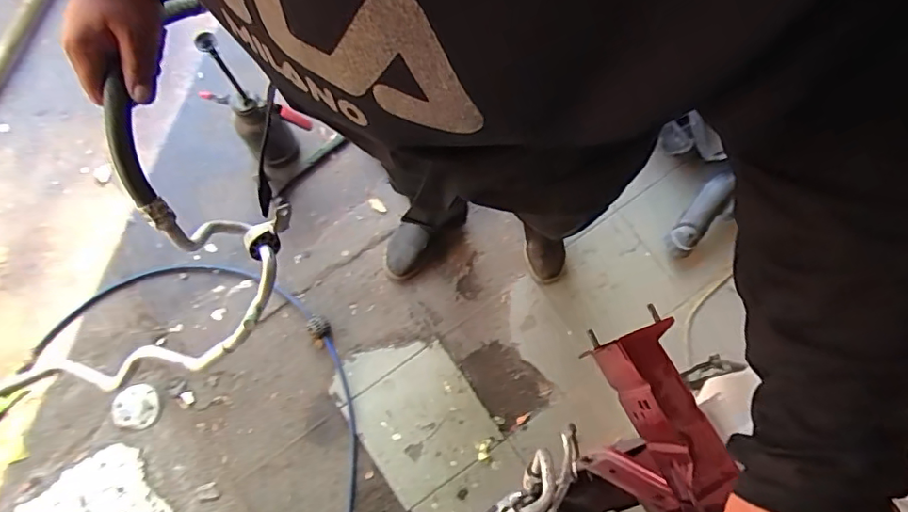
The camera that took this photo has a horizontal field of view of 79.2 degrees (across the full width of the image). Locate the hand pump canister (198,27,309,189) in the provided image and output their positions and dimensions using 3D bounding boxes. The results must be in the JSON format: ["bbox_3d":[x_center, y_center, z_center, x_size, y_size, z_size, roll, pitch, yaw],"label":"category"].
[{"bbox_3d":[-0.486,-0.338,1.303,0.175,0.503,0.196,-39,82,-8],"label":"hand pump canister"}]

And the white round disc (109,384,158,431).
[{"bbox_3d":[-0.813,0.389,1.401,0.104,0.027,0.121,42,92,6],"label":"white round disc"}]

